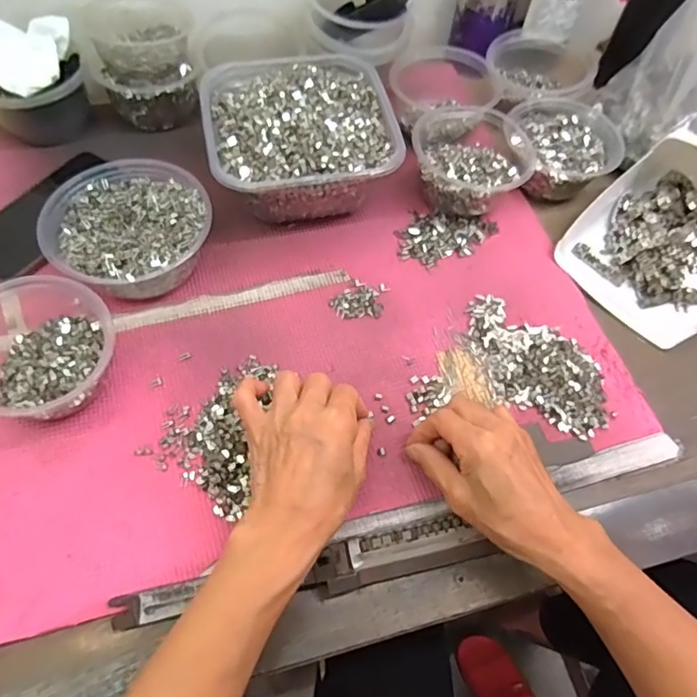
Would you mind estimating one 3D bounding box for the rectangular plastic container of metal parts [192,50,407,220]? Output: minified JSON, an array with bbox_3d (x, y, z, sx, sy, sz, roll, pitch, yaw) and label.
[{"bbox_3d":[-0.049,-0.206,0.523,0.172,0.081,0.176,-9,63,-9],"label":"rectangular plastic container of metal parts"}]

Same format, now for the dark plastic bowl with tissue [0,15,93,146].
[{"bbox_3d":[-0.319,-0.261,0.536,0.108,0.091,0.086,-20,65,-13],"label":"dark plastic bowl with tissue"}]

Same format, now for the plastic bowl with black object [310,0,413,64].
[{"bbox_3d":[0.010,-0.353,0.558,0.100,0.069,0.104,39,65,17],"label":"plastic bowl with black object"}]

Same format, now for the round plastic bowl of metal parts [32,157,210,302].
[{"bbox_3d":[-0.192,-0.101,0.471,0.130,0.056,0.129,2,62,-3],"label":"round plastic bowl of metal parts"}]

